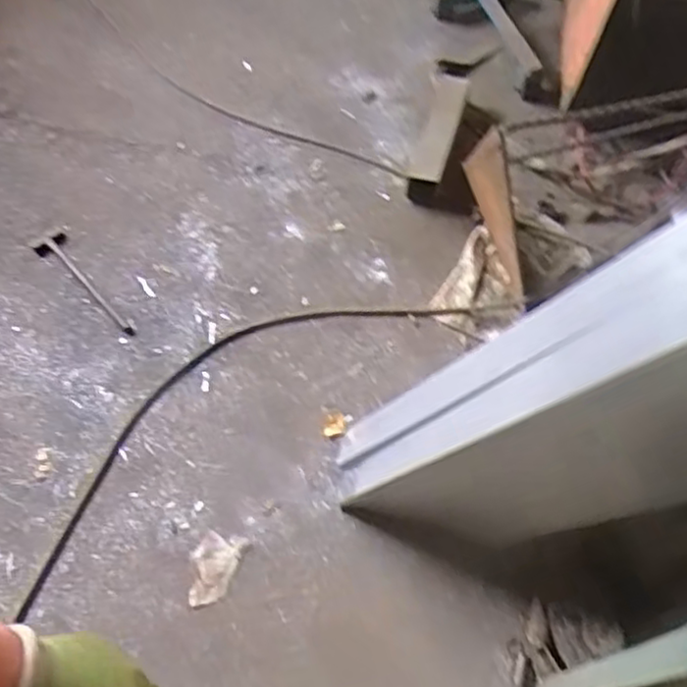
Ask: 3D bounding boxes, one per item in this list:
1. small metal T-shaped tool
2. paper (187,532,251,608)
[{"bbox_3d":[-0.652,-0.151,1.799,0.087,0.038,0.411,-38,66,-17],"label":"small metal T-shaped tool"},{"bbox_3d":[-0.264,0.447,1.433,0.100,0.026,0.155,23,65,15],"label":"paper"}]

